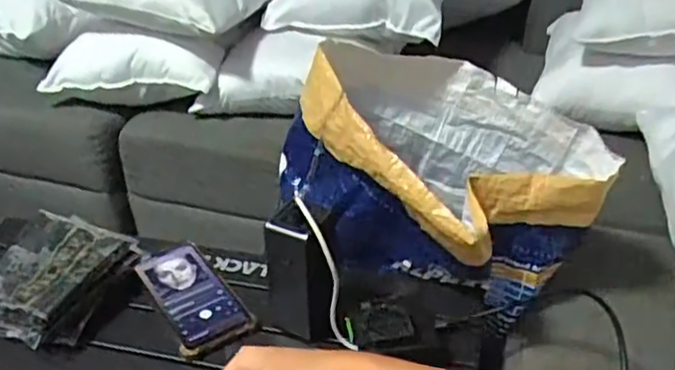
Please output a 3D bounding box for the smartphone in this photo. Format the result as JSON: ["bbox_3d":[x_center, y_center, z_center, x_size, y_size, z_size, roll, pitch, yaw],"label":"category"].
[{"bbox_3d":[-0.153,0.116,0.685,0.074,0.017,0.160,-20,36,-26],"label":"smartphone"}]

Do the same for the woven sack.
[{"bbox_3d":[0.118,-0.013,0.718,0.294,0.226,0.229,25,41,35],"label":"woven sack"}]

